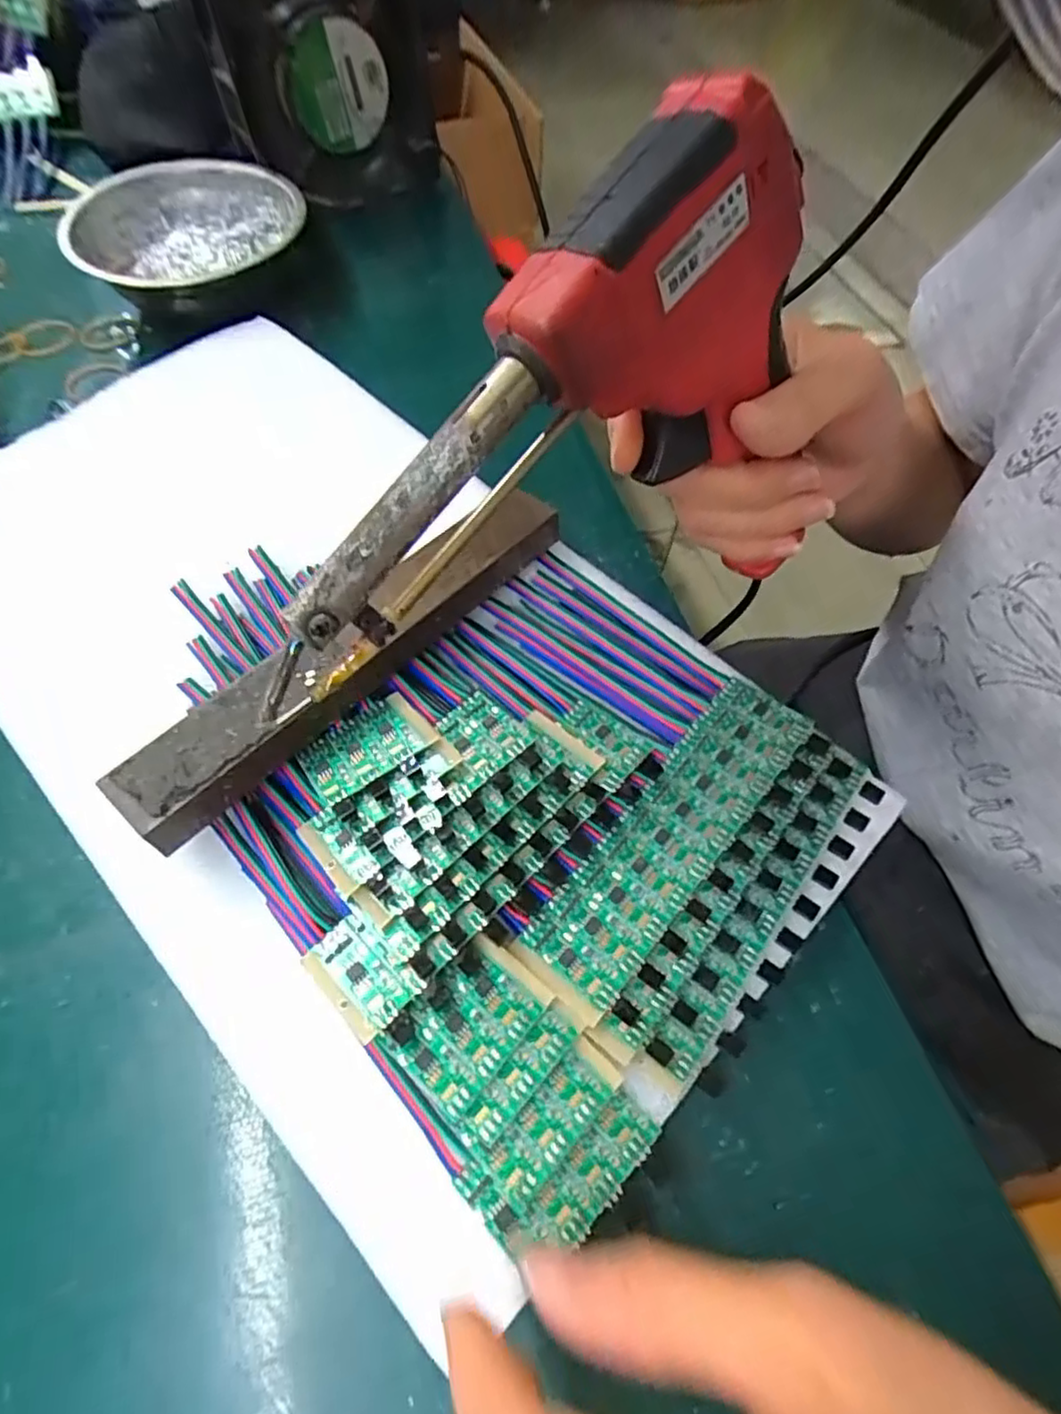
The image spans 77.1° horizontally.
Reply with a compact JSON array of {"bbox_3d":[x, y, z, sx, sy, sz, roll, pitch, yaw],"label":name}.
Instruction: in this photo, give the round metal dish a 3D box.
[{"bbox_3d":[-0.201,-0.281,0.393,0.130,0.033,0.113,-27,65,-16],"label":"round metal dish"}]

